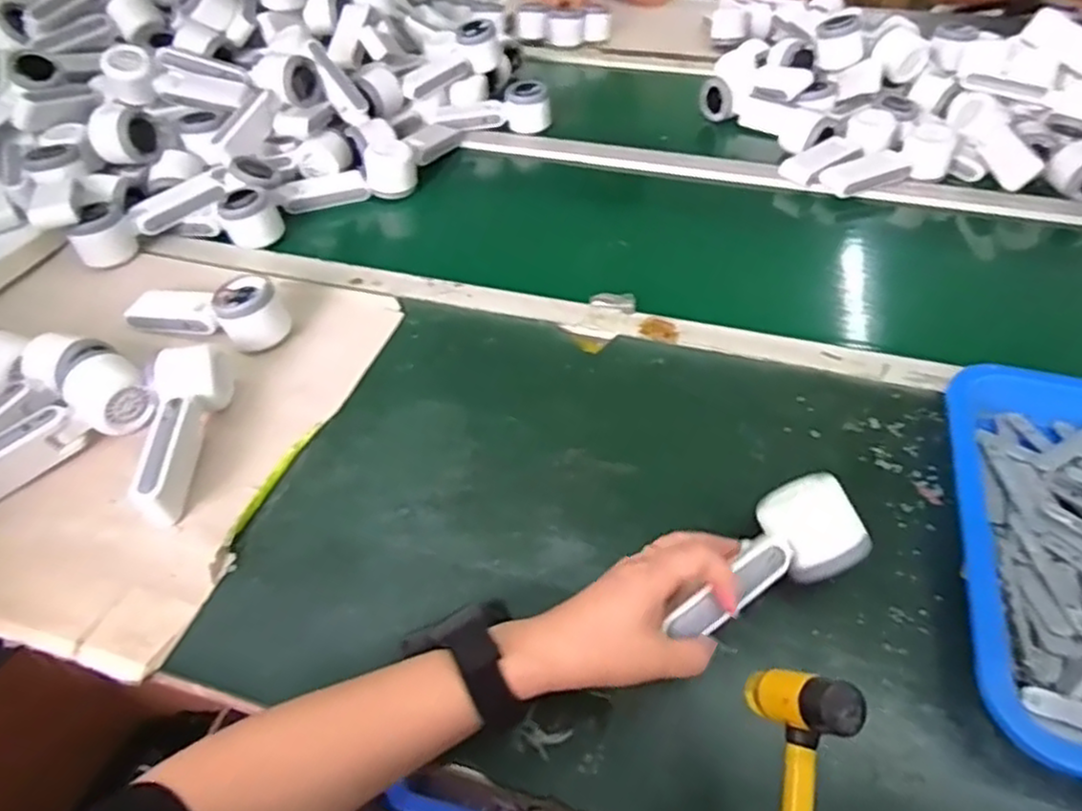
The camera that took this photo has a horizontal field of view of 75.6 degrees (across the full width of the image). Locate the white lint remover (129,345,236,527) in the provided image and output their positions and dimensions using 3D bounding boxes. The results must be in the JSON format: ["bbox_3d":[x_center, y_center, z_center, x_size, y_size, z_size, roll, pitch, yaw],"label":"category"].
[{"bbox_3d":[-0.286,0.016,0.555,0.052,0.050,0.158,-7,47,-6],"label":"white lint remover"}]

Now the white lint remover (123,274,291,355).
[{"bbox_3d":[-0.317,-0.094,0.665,0.165,0.048,0.059,15,48,14],"label":"white lint remover"}]

